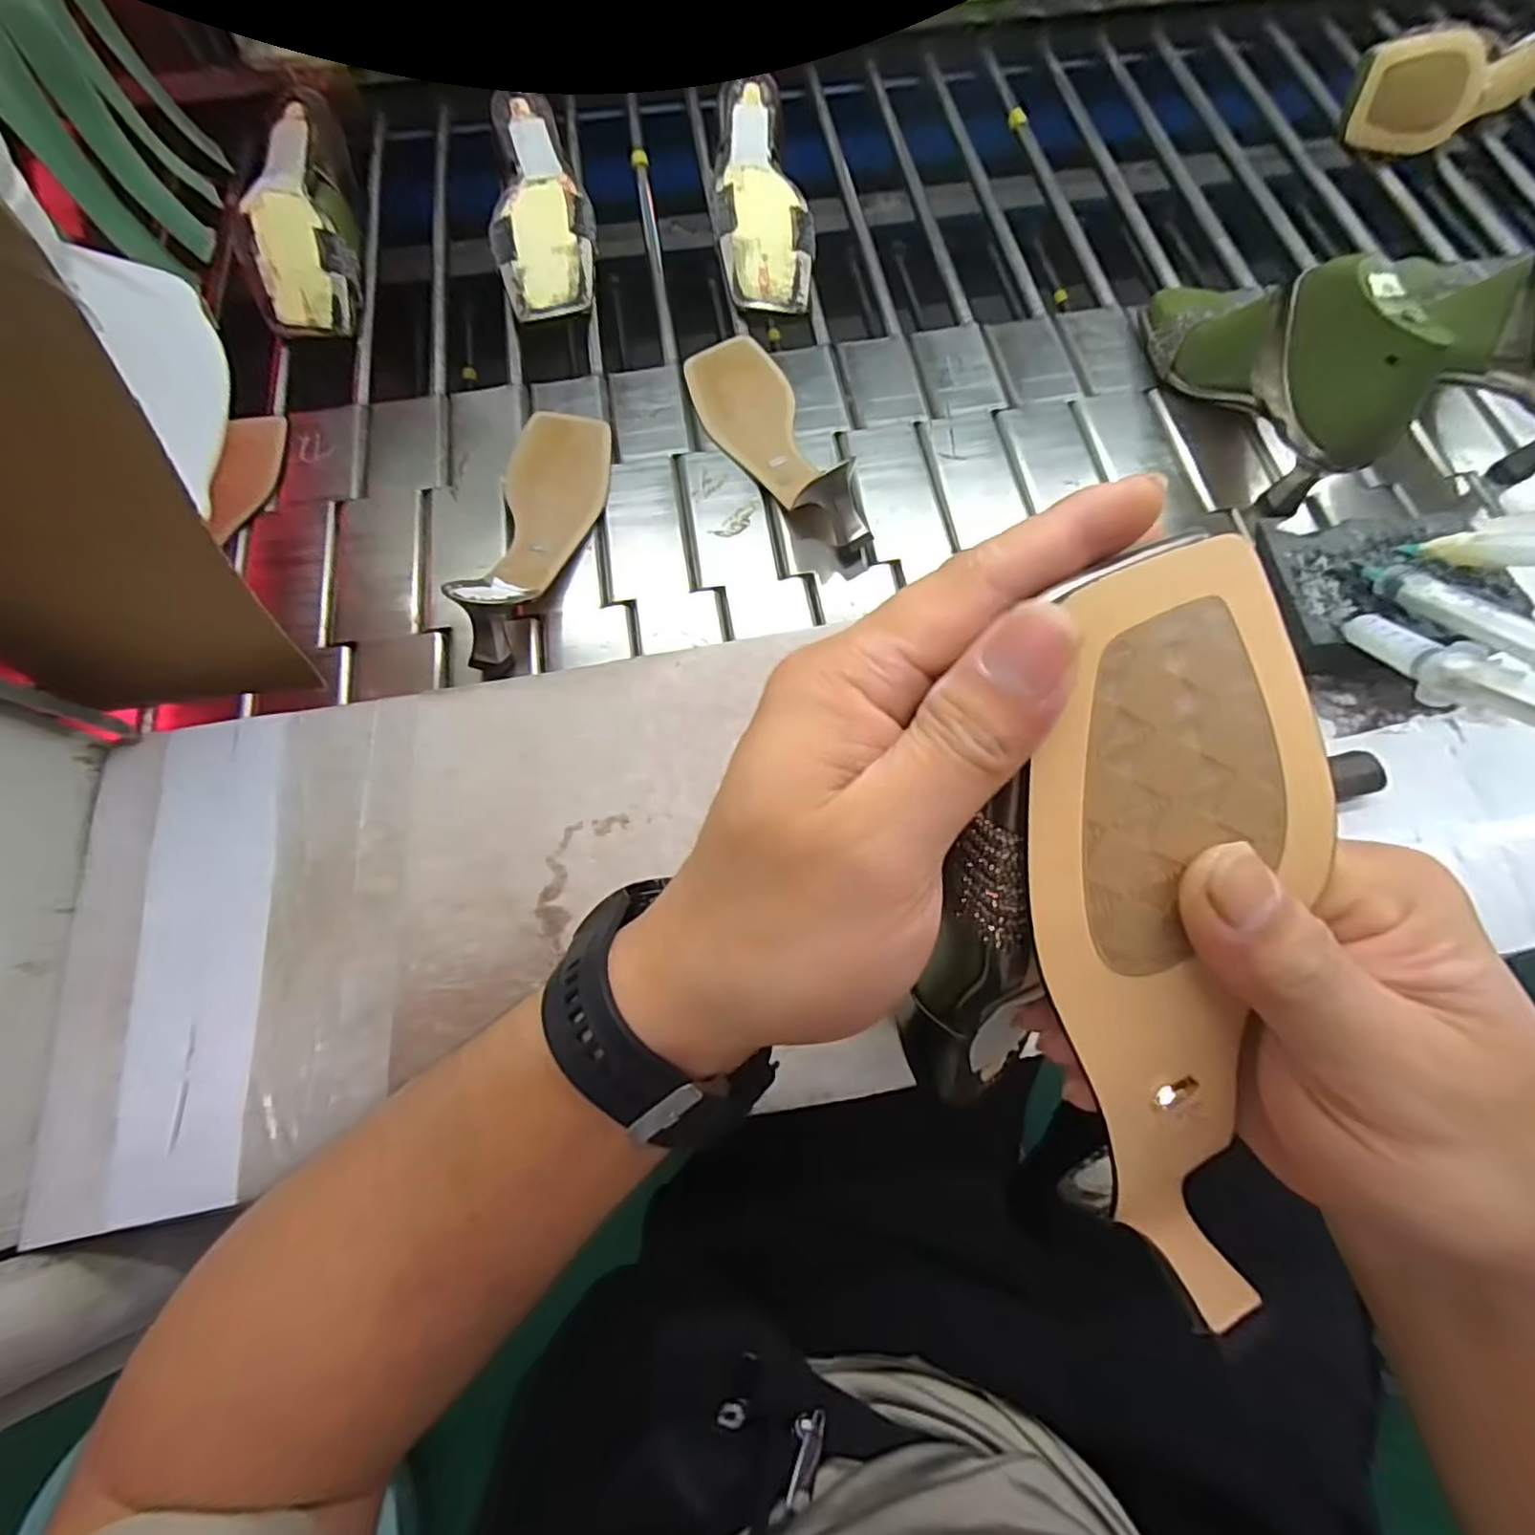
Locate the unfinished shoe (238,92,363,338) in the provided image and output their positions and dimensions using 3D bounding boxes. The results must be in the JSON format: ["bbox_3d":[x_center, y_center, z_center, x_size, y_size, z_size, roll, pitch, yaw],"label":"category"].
[{"bbox_3d":[-0.389,-0.458,0.557,0.079,0.057,0.217,-12,72,-5],"label":"unfinished shoe"}]

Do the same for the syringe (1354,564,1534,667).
[{"bbox_3d":[0.346,-0.075,0.329,0.015,0.022,0.112,-17,43,-6],"label":"syringe"}]

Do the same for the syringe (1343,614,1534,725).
[{"bbox_3d":[0.290,-0.041,0.285,0.012,0.025,0.154,19,28,5],"label":"syringe"}]

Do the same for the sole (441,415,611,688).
[{"bbox_3d":[-0.155,-0.173,0.455,0.075,0.061,0.225,-1,71,-1],"label":"sole"}]

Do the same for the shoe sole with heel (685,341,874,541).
[{"bbox_3d":[0.007,-0.253,0.491,0.073,0.046,0.223,-29,74,-10],"label":"shoe sole with heel"}]

